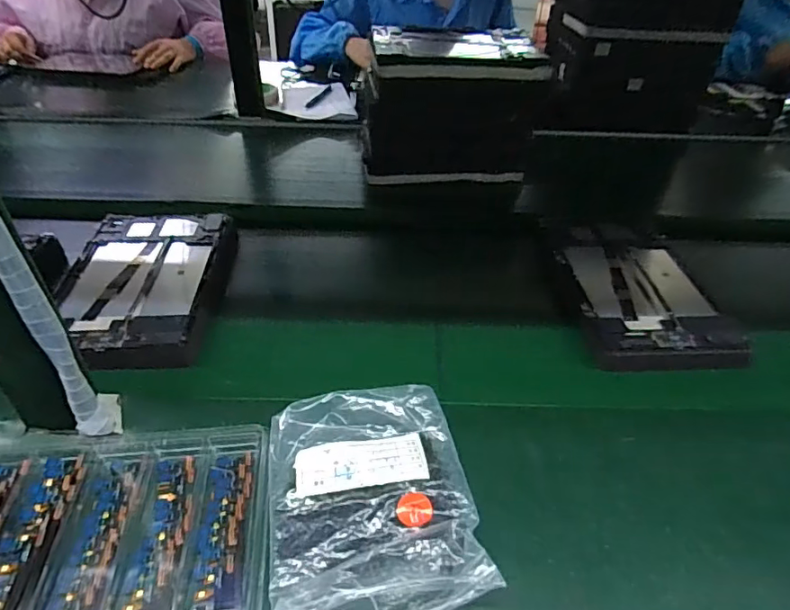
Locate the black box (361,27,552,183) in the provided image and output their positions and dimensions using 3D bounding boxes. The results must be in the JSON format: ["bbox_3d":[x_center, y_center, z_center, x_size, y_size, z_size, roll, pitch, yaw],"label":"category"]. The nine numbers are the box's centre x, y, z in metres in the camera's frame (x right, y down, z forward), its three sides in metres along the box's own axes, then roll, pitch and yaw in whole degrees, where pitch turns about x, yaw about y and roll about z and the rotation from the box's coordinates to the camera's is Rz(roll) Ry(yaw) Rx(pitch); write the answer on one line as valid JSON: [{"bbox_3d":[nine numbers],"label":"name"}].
[{"bbox_3d":[0.082,-0.307,0.798,0.248,0.190,0.139,0,42,-3],"label":"black box"}]

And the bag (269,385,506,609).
[{"bbox_3d":[-0.018,0.134,0.370,0.141,0.031,0.170,-5,42,-9],"label":"bag"}]

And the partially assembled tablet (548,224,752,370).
[{"bbox_3d":[0.268,-0.022,0.571,0.154,0.024,0.236,1,42,-2],"label":"partially assembled tablet"}]

